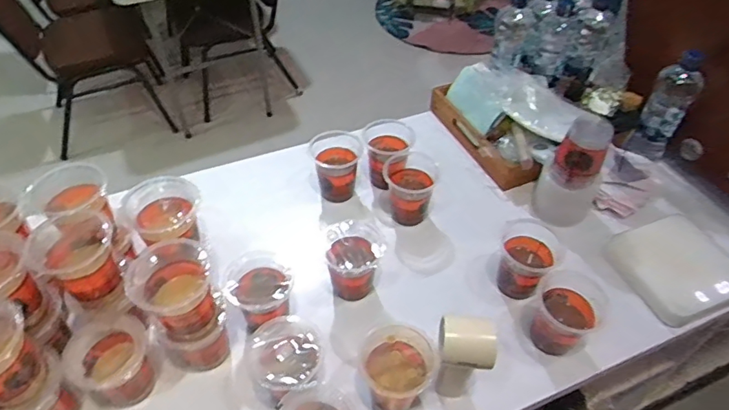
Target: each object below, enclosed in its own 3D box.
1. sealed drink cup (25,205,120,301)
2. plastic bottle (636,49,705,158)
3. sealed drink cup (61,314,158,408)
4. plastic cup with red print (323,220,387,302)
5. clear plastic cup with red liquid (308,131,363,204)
[{"bbox_3d":[-0.338,0.061,0.612,0.085,0.086,0.071,-31,56,-26],"label":"sealed drink cup"},{"bbox_3d":[0.503,-0.160,0.855,0.060,0.179,0.057,32,55,25],"label":"plastic bottle"},{"bbox_3d":[-0.297,0.201,0.635,0.080,0.106,0.078,1,48,-1],"label":"sealed drink cup"},{"bbox_3d":[-0.014,0.083,0.744,0.079,0.090,0.086,1,48,-1],"label":"plastic cup with red print"},{"bbox_3d":[-0.048,-0.065,0.874,0.084,0.098,0.084,1,48,-1],"label":"clear plastic cup with red liquid"}]

